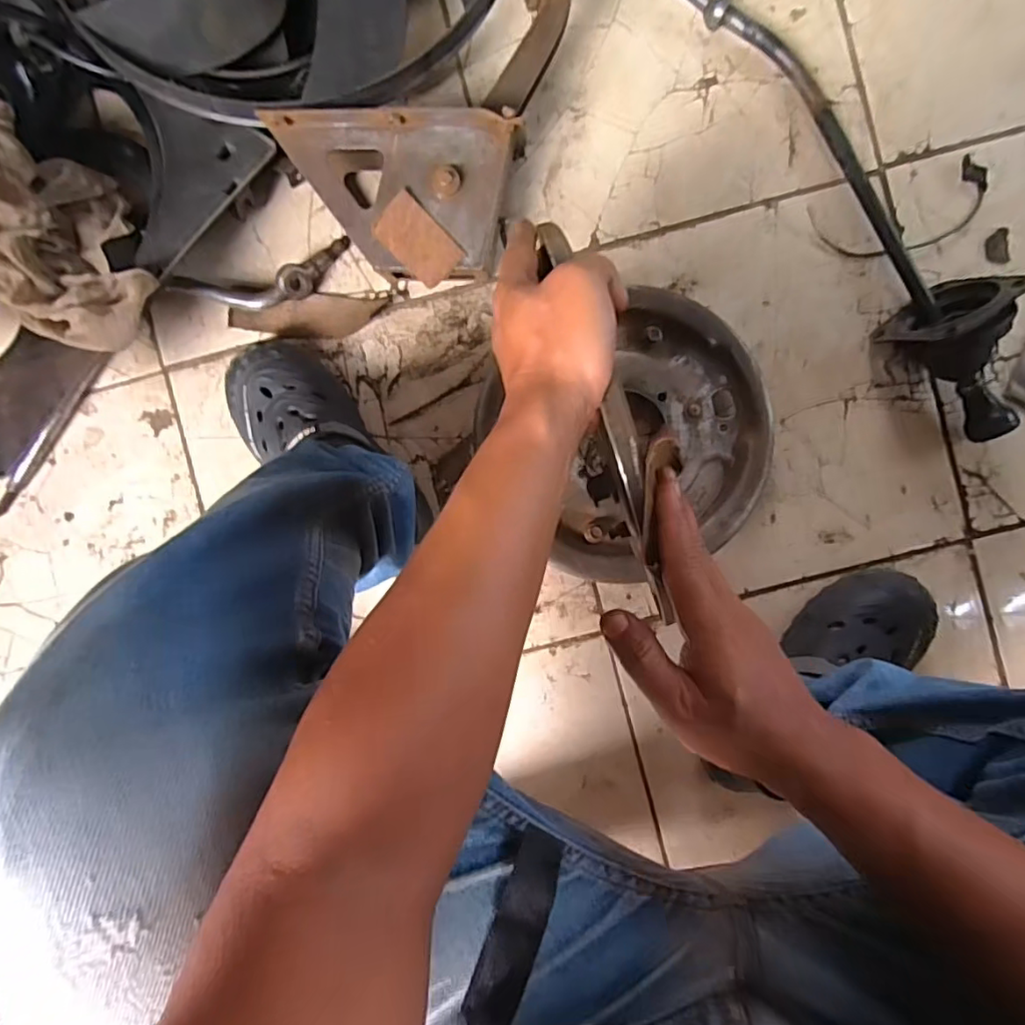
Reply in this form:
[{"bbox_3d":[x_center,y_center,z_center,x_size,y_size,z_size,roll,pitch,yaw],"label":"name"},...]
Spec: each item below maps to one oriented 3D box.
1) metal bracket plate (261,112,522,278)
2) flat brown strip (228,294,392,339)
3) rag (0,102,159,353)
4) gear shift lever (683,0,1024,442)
[{"bbox_3d":[-0.117,-0.320,0.571,0.230,0.042,0.151,6,94,1],"label":"metal bracket plate"},{"bbox_3d":[-0.225,-0.217,0.640,0.166,0.007,0.044,0,115,-6],"label":"flat brown strip"},{"bbox_3d":[-0.441,-0.256,0.550,0.128,0.100,0.237,-31,92,3],"label":"rag"},{"bbox_3d":[0.346,-0.324,0.572,0.098,0.096,0.569,-36,91,3],"label":"gear shift lever"}]

